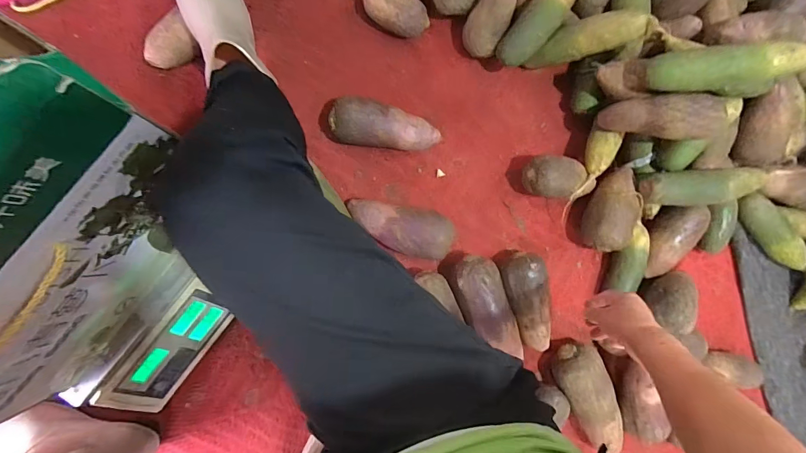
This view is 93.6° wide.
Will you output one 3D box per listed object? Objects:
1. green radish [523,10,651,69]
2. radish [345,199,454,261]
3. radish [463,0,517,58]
[{"bbox_3d":[0.289,-0.300,0.613,0.179,0.045,0.047,-8,88,34],"label":"green radish"},{"bbox_3d":[-0.005,-0.003,0.624,0.176,0.079,0.084,20,86,-6],"label":"radish"},{"bbox_3d":[0.144,-0.357,0.637,0.064,0.117,0.066,18,44,-13],"label":"radish"}]

